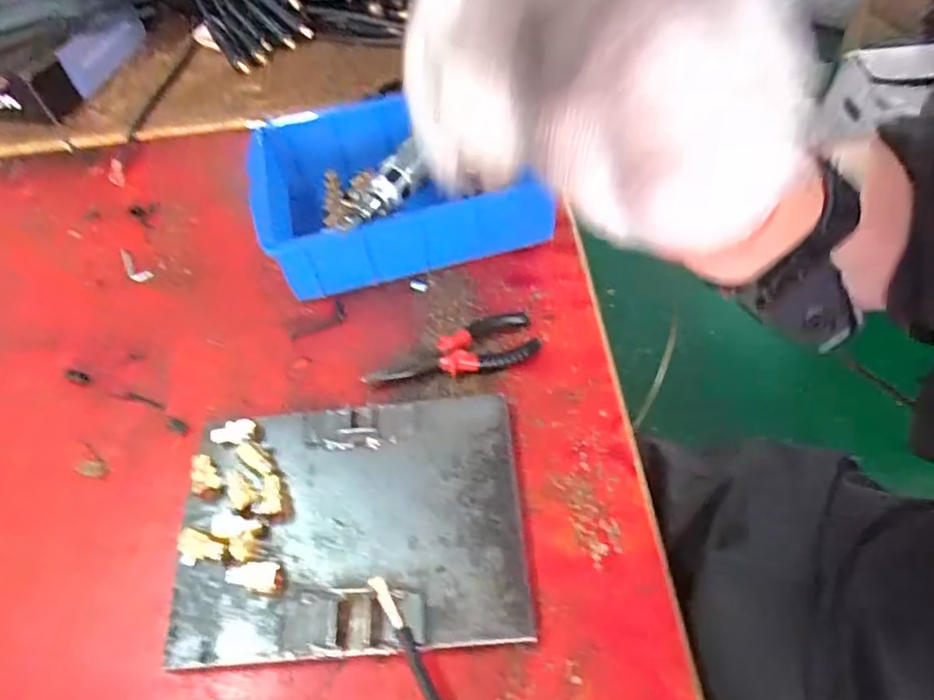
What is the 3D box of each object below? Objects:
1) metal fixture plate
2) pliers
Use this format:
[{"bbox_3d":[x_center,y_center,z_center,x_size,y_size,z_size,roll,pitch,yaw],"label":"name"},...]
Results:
[{"bbox_3d":[-0.085,0.128,0.463,0.249,0.028,0.187,-5,54,0],"label":"metal fixture plate"},{"bbox_3d":[-0.012,0.005,0.549,0.153,0.023,0.052,-18,55,-9],"label":"pliers"}]

